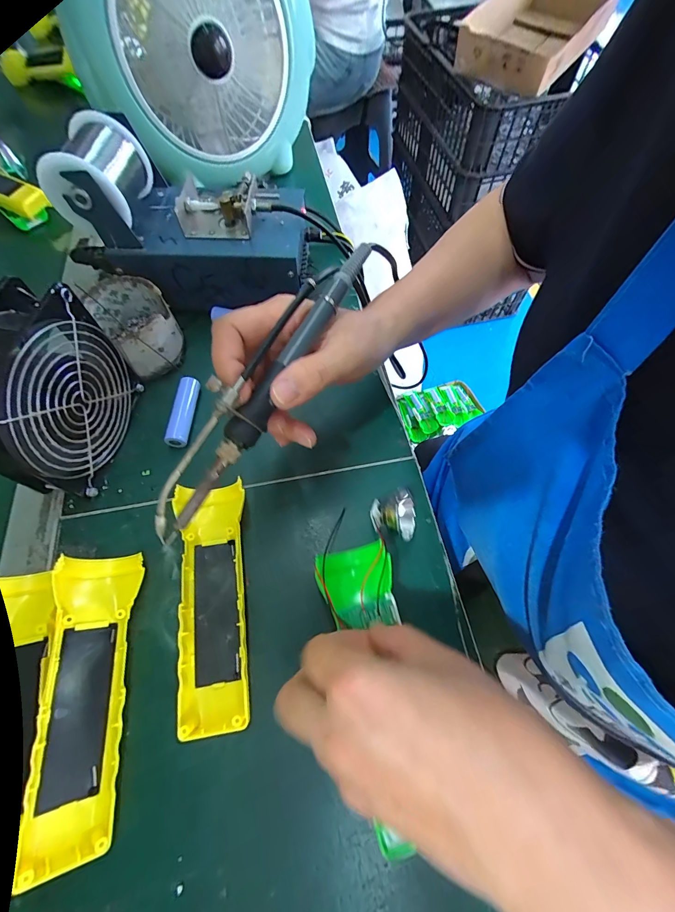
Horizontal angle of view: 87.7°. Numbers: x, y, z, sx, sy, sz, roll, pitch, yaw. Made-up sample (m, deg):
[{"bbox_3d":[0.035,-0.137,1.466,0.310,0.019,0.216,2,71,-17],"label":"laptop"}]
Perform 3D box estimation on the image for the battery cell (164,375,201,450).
[{"bbox_3d":[-0.138,-0.040,0.318,0.016,0.019,0.065,1,64,2],"label":"battery cell"}]

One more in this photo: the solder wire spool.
[{"bbox_3d":[-0.206,-0.240,0.302,0.068,0.064,0.076,8,64,6],"label":"solder wire spool"}]

